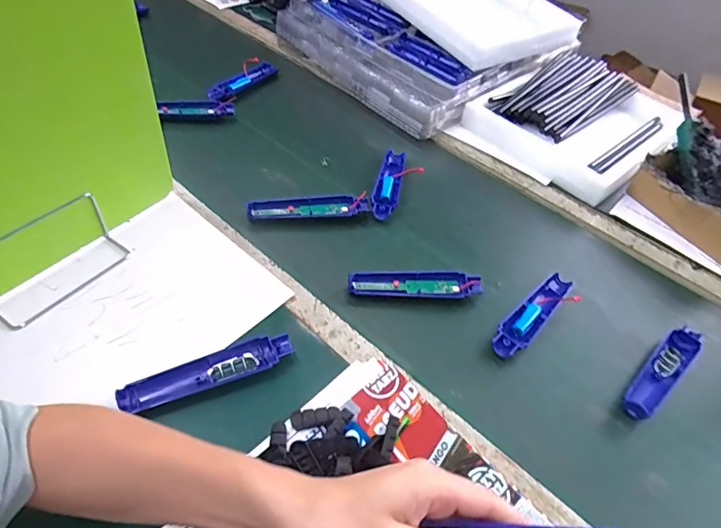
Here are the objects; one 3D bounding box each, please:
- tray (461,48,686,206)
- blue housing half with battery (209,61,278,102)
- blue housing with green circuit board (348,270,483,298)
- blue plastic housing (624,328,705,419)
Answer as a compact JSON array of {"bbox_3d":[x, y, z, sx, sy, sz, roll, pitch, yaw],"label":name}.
[{"bbox_3d":[0.418,-0.274,0.898,0.398,0.070,0.296,-33,61,-32],"label":"tray"},{"bbox_3d":[-0.220,-0.345,0.879,0.036,0.023,0.166,27,50,14],"label":"blue housing half with battery"},{"bbox_3d":[0.070,0.028,0.605,0.168,0.027,0.033,5,48,-5],"label":"blue housing with green circuit board"},{"bbox_3d":[0.361,0.127,0.557,0.161,0.017,0.037,-29,59,-30],"label":"blue plastic housing"}]

